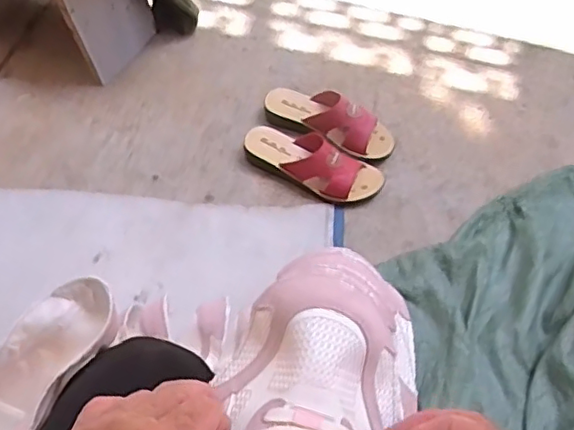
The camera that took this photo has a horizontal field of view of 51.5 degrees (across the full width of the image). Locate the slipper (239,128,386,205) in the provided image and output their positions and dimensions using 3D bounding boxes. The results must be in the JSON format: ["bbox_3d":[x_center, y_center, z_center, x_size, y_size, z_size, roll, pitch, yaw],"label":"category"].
[{"bbox_3d":[0.041,-0.094,0.951,0.230,0.094,0.085,26,57,13],"label":"slipper"}]

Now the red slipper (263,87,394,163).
[{"bbox_3d":[0.070,-0.162,1.006,0.231,0.081,0.086,21,56,10],"label":"red slipper"}]

